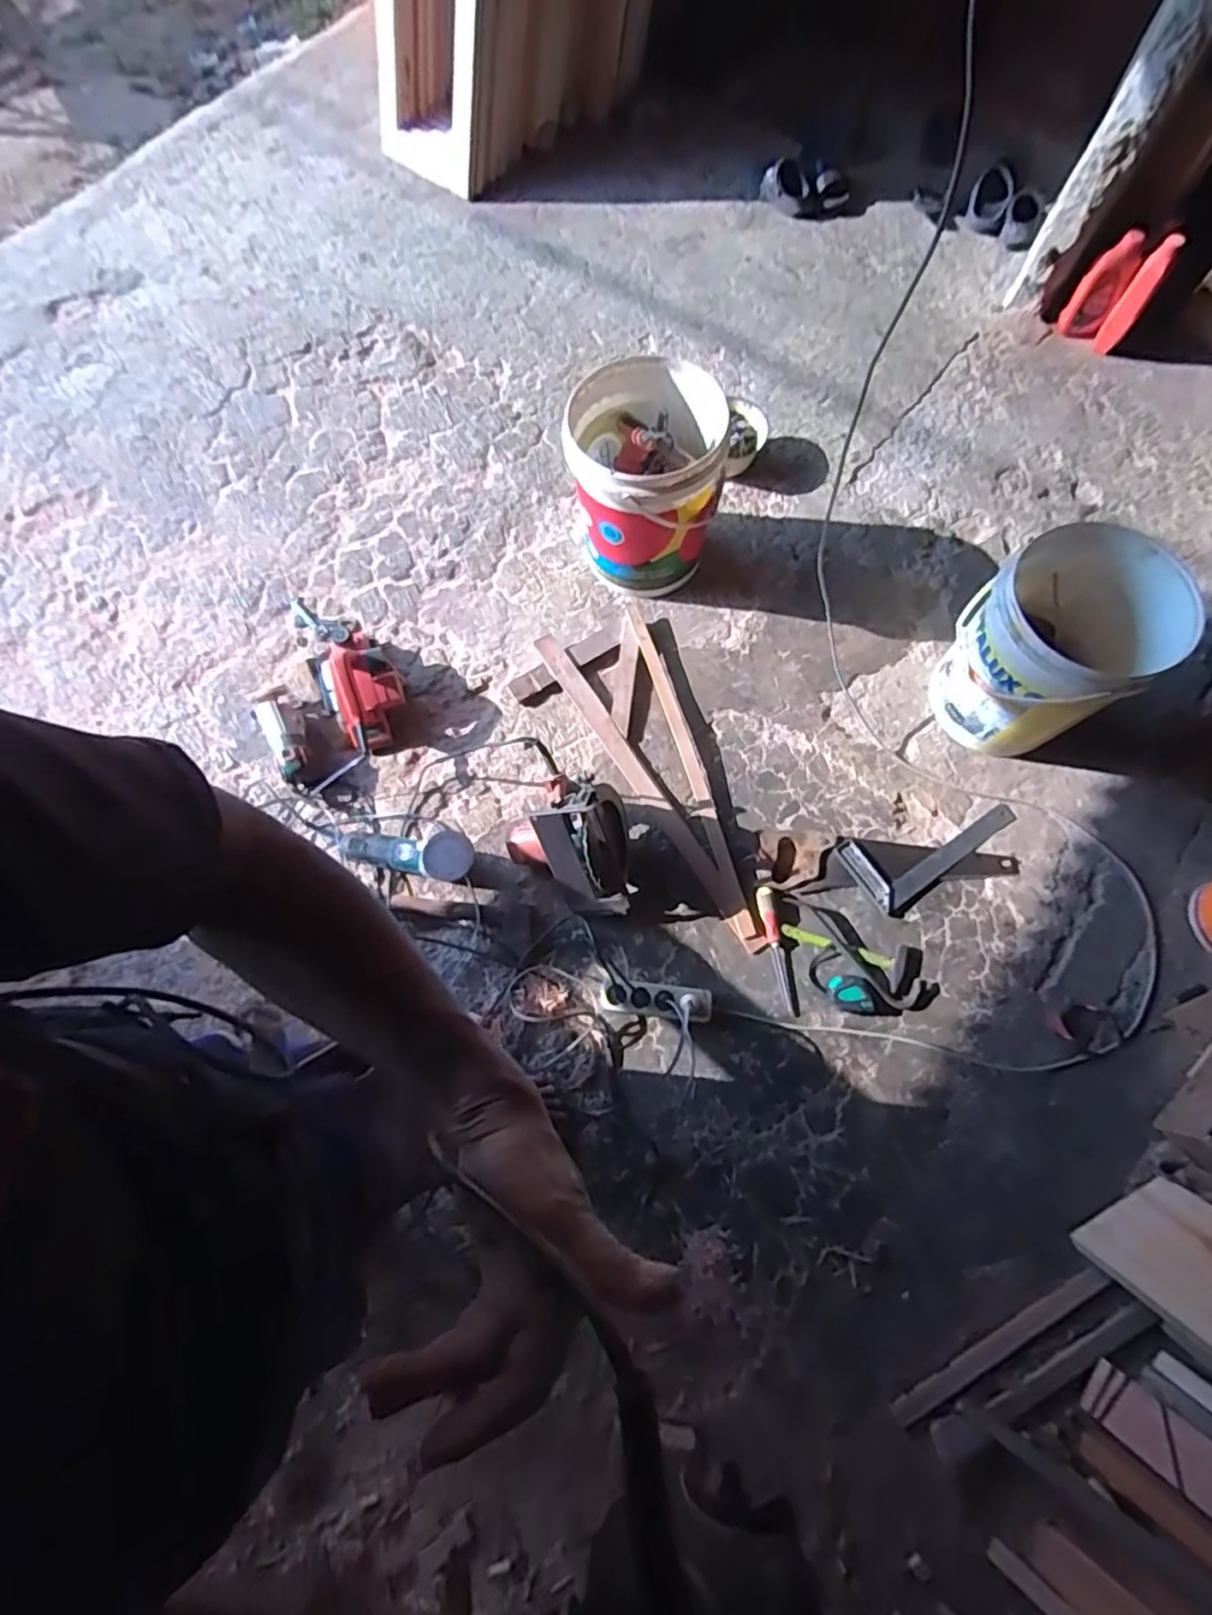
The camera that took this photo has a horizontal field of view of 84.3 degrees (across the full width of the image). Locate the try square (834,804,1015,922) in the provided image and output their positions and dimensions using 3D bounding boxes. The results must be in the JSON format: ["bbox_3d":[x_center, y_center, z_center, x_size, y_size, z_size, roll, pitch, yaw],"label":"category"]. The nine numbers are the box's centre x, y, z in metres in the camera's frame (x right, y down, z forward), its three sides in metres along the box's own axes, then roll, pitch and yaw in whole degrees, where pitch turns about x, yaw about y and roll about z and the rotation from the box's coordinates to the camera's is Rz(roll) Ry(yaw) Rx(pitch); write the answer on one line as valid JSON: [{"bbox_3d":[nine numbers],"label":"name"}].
[{"bbox_3d":[0.640,0.058,1.345,0.353,0.018,0.164,-35,75,-10],"label":"try square"}]

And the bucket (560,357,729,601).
[{"bbox_3d":[0.083,-0.684,1.438,0.307,0.353,0.314,4,72,2],"label":"bucket"}]

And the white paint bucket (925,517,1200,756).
[{"bbox_3d":[0.830,-0.301,1.289,0.292,0.369,0.313,0,72,0],"label":"white paint bucket"}]

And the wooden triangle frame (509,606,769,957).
[{"bbox_3d":[0.063,-0.045,1.375,0.305,0.040,0.760,-20,73,-6],"label":"wooden triangle frame"}]

